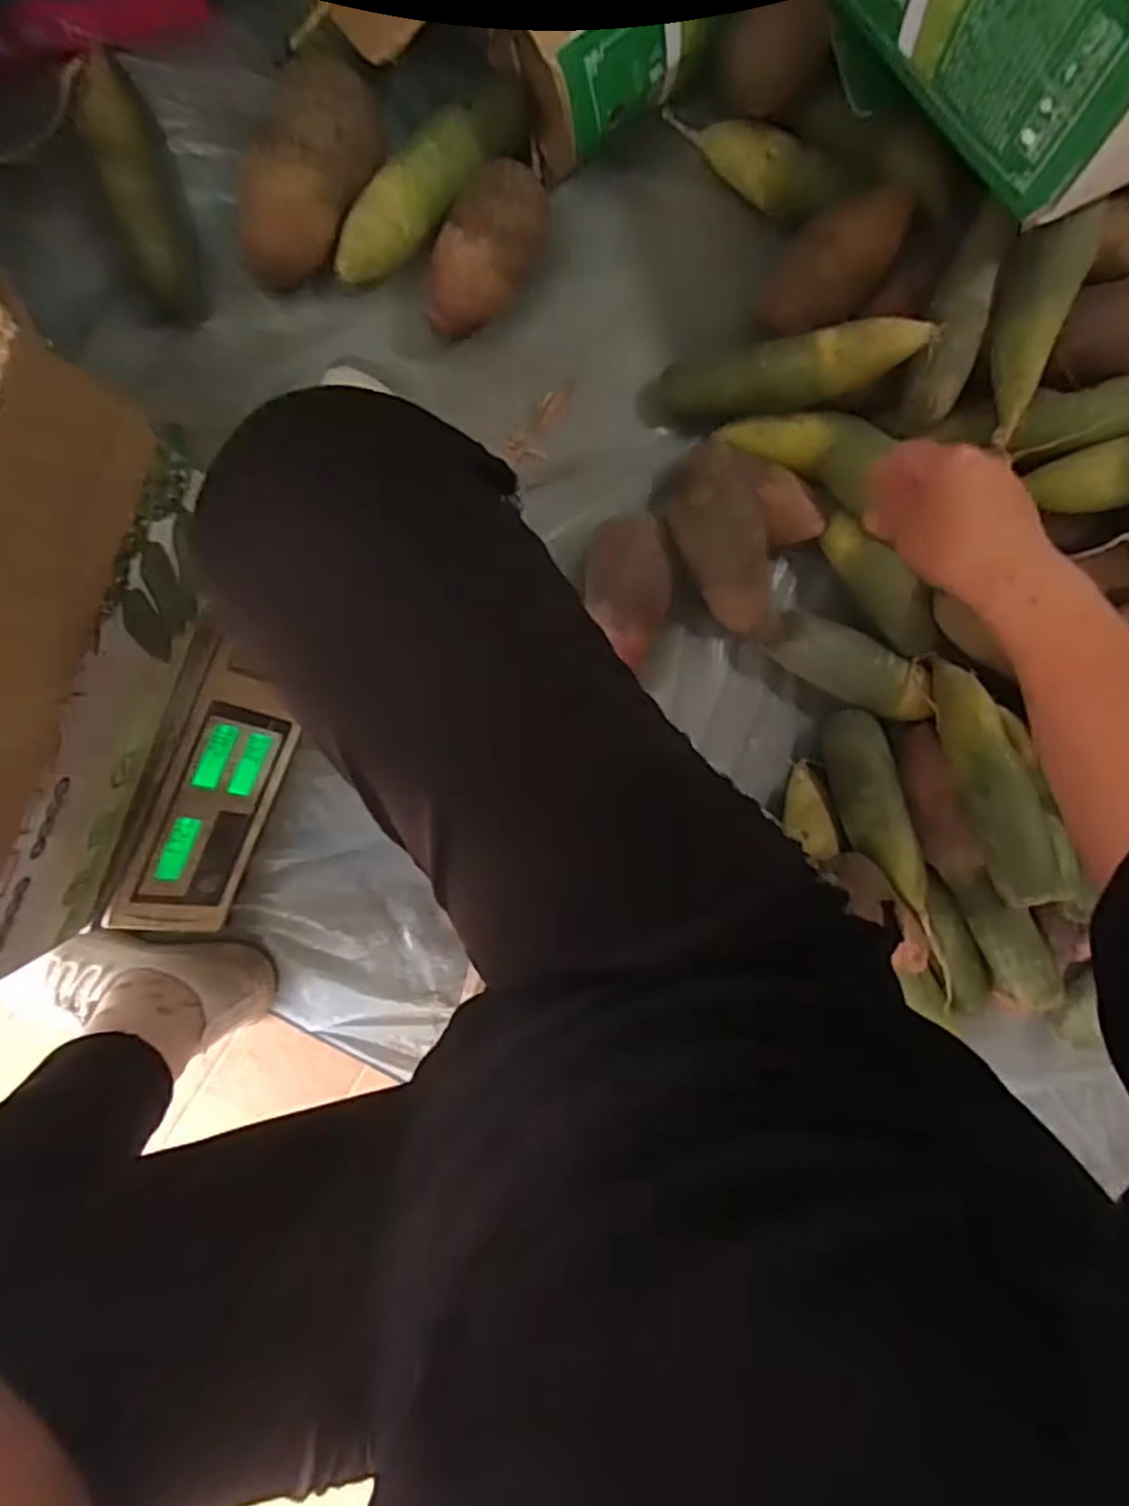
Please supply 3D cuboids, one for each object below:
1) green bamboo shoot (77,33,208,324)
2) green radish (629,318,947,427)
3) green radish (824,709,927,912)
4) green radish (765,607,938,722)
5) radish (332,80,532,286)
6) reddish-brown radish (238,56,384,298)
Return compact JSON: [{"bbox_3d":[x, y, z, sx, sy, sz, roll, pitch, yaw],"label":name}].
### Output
[{"bbox_3d":[-0.338,-0.452,0.572,0.050,0.040,0.198,-16,97,-4],"label":"green bamboo shoot"},{"bbox_3d":[0.192,-0.325,0.624,0.224,0.053,0.055,0,97,28],"label":"green radish"},{"bbox_3d":[0.283,0.051,0.671,0.060,0.051,0.182,-18,84,-4],"label":"green radish"},{"bbox_3d":[0.263,-0.078,0.661,0.153,0.046,0.056,29,92,7],"label":"green radish"},{"bbox_3d":[-0.118,-0.468,0.605,0.192,0.052,0.057,-42,98,-1],"label":"radish"},{"bbox_3d":[-0.206,-0.457,0.580,0.074,0.068,0.164,31,106,-8],"label":"reddish-brown radish"}]

